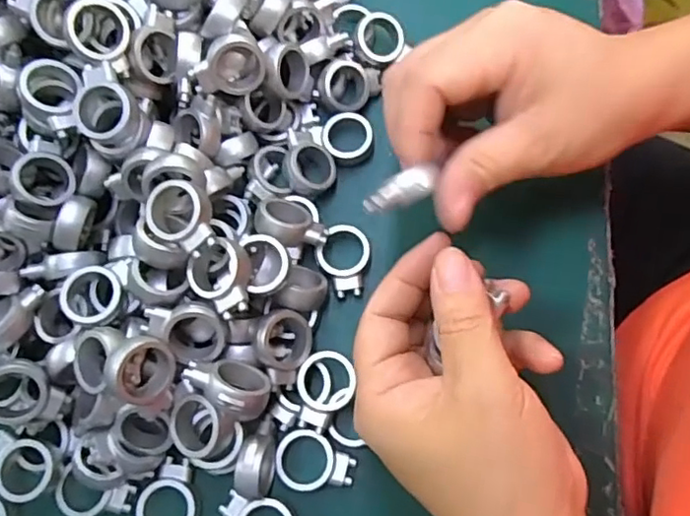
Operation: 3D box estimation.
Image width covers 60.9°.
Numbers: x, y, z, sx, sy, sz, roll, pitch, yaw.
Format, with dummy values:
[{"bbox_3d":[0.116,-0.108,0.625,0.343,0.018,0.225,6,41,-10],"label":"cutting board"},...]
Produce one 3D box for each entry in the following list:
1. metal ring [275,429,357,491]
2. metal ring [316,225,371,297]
[{"bbox_3d":[-0.013,0.088,0.252,0.034,0.005,0.024,9,75,4],"label":"metal ring"},{"bbox_3d":[-0.001,0.001,0.279,0.024,0.006,0.033,8,75,4],"label":"metal ring"}]

